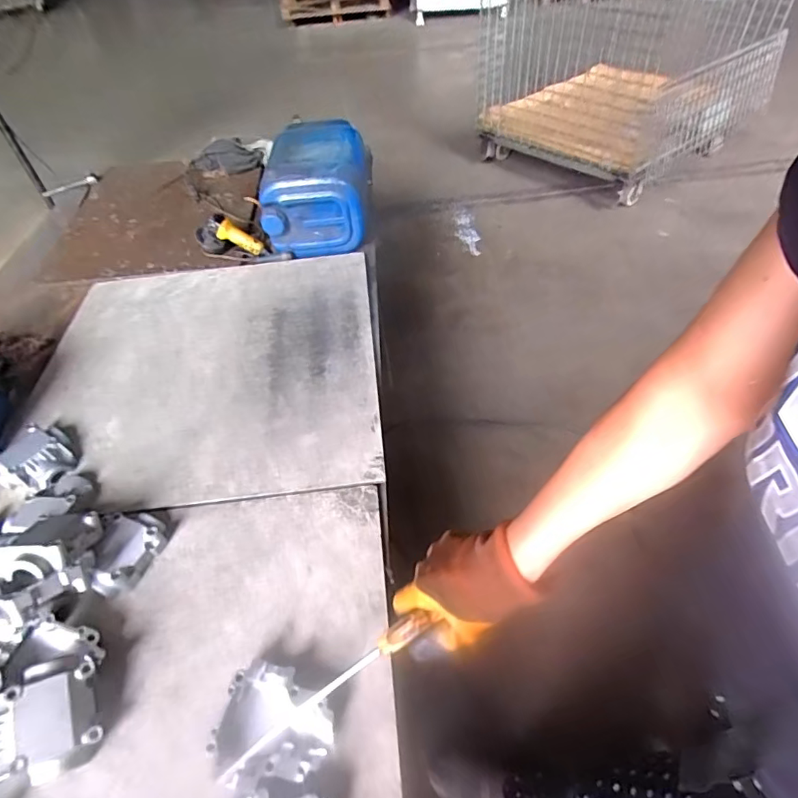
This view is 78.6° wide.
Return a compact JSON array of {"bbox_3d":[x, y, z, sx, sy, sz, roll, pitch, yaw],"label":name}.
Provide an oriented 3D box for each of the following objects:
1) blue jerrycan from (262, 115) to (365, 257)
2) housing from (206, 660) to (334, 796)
[{"bbox_3d":[-0.231,-0.651,1.486,0.278,0.228,0.428,0,49,5],"label":"blue jerrycan"},{"bbox_3d":[-0.159,0.427,0.632,0.141,0.049,0.134,-2,49,3],"label":"housing"}]

